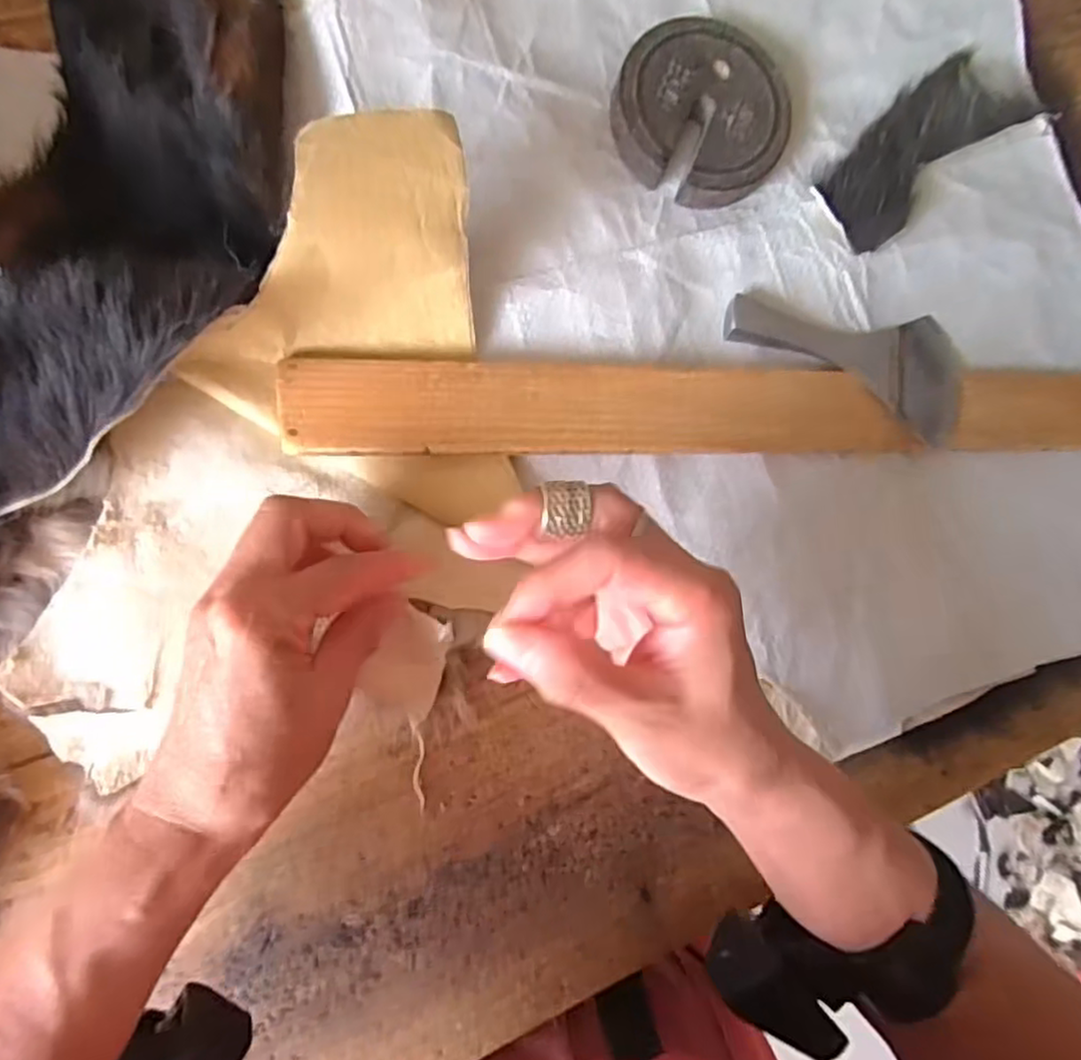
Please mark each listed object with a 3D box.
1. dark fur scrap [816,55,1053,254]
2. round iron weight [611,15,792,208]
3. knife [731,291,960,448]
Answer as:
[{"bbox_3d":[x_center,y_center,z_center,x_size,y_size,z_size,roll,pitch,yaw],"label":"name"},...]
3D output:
[{"bbox_3d":[0.228,-0.230,0.405,0.159,0.013,0.059,-41,94,-12],"label":"dark fur scrap"},{"bbox_3d":[0.091,-0.232,0.382,0.095,0.016,0.095,1,85,-12],"label":"round iron weight"},{"bbox_3d":[0.181,-0.110,0.389,0.141,0.016,0.072,29,80,-8],"label":"knife"}]

